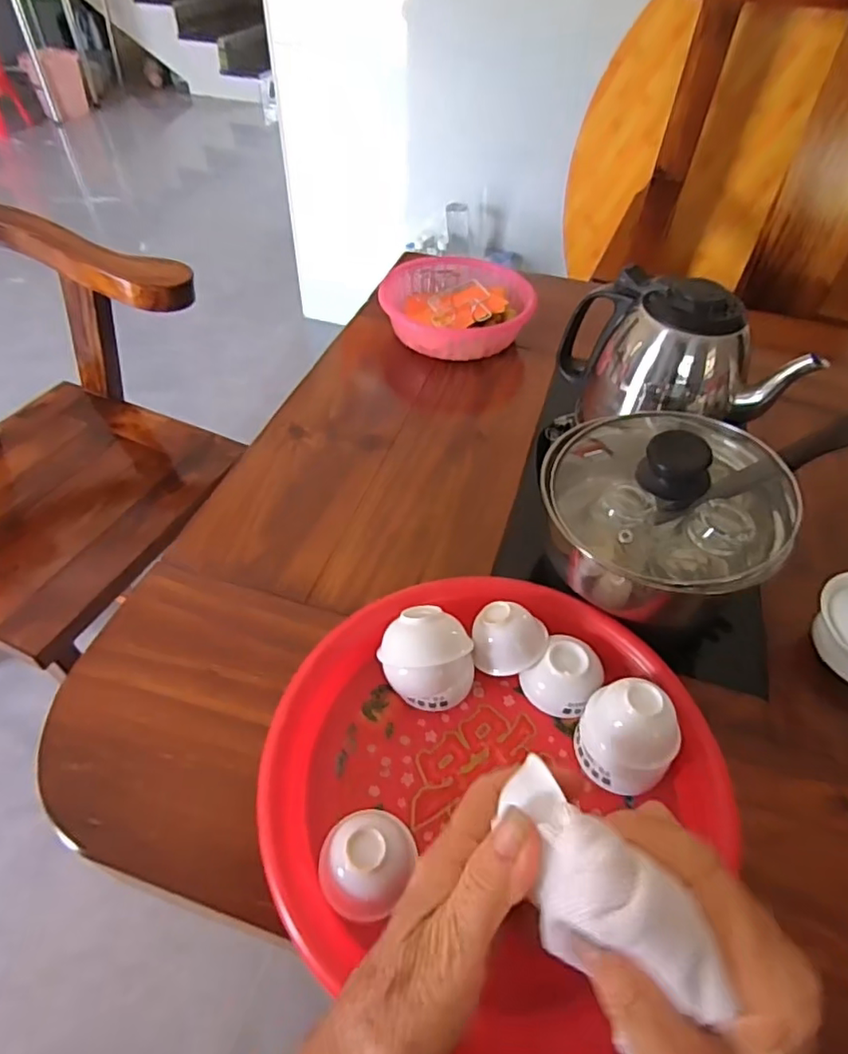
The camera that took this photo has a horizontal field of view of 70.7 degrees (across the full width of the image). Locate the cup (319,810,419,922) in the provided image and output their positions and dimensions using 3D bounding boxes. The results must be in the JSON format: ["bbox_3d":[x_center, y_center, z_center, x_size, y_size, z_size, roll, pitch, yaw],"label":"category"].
[{"bbox_3d":[-0.030,0.173,0.311,0.049,0.029,0.048,1,48,-1],"label":"cup"}]

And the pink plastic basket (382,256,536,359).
[{"bbox_3d":[0.038,-0.248,0.686,0.166,0.054,0.153,1,48,-1],"label":"pink plastic basket"}]

